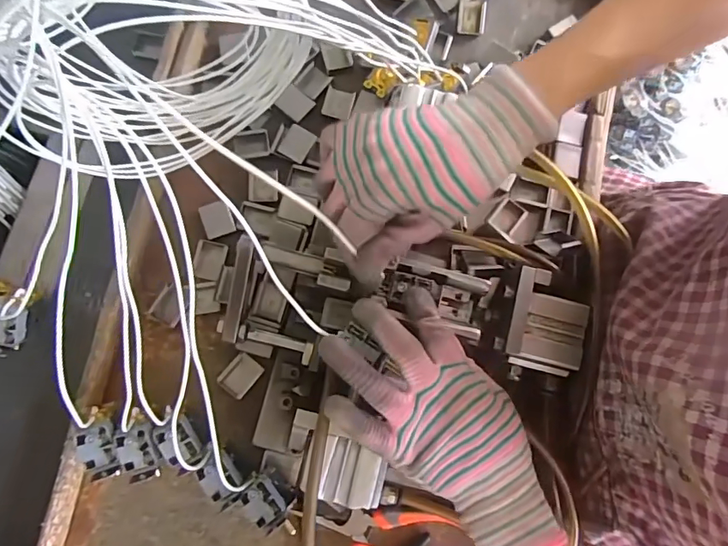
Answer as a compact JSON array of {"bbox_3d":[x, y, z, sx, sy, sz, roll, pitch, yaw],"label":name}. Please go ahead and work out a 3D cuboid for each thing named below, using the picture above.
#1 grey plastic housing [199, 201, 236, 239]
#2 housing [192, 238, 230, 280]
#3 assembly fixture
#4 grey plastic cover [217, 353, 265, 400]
[{"bbox_3d":[-0.128,-0.047,0.428,0.025,0.006,0.029,-18,82,-5],"label":"grey plastic housing"},{"bbox_3d":[-0.136,-0.012,0.430,0.026,0.008,0.033,15,80,0],"label":"housing"},{"bbox_3d":[0.031,0.030,0.392,0.282,0.067,0.095,6,78,2],"label":"assembly fixture"},{"bbox_3d":[-0.106,0.088,0.421,0.026,0.007,0.033,39,81,4],"label":"grey plastic cover"}]

